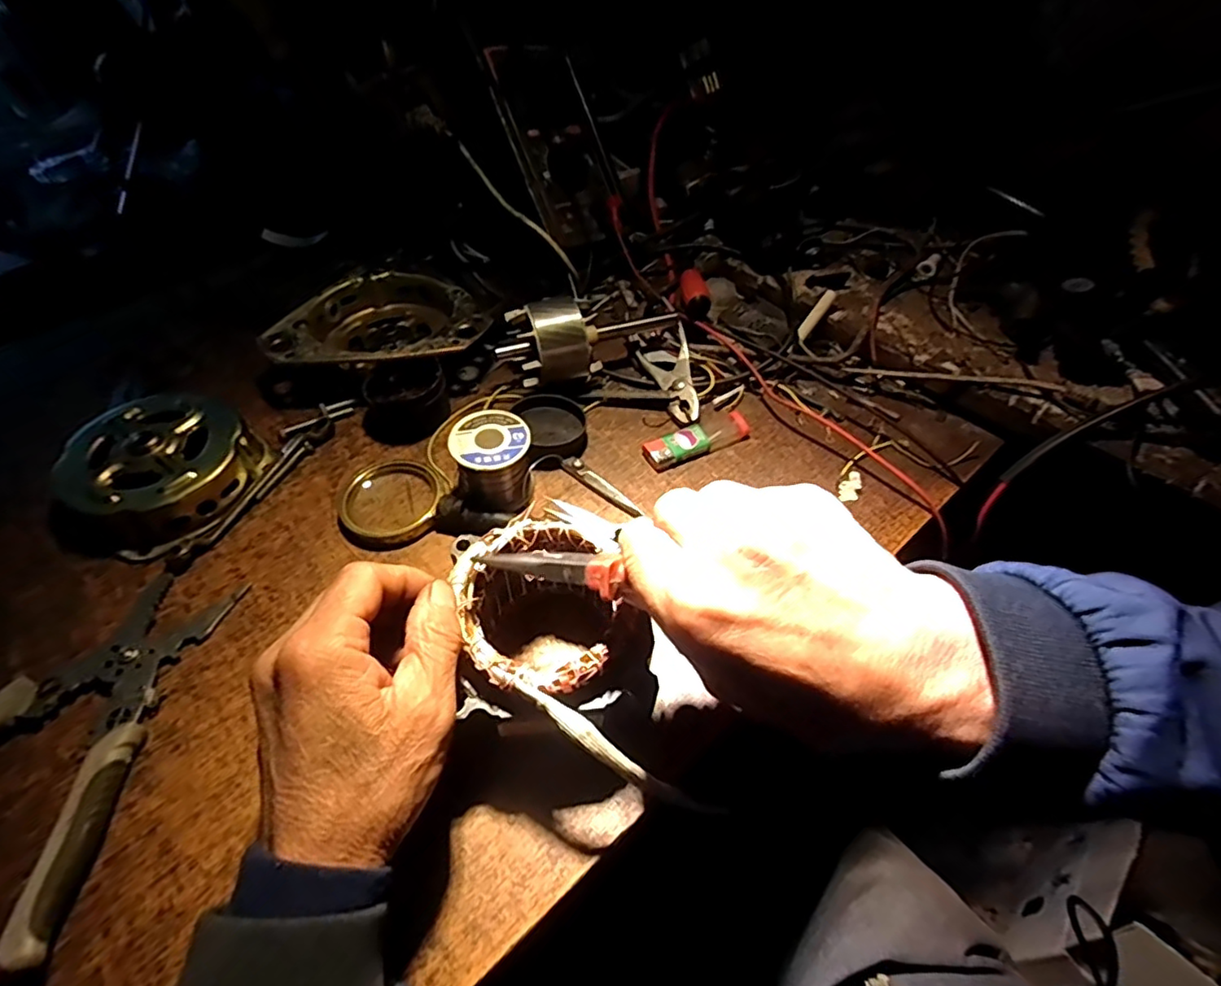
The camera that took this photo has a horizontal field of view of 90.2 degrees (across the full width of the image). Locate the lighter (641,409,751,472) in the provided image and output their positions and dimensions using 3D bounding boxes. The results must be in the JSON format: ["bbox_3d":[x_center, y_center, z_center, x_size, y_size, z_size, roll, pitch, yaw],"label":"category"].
[{"bbox_3d":[0.065,-0.040,0.456,0.085,0.011,0.024,-22,55,-16],"label":"lighter"}]

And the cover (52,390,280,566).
[{"bbox_3d":[-0.299,-0.019,0.411,0.113,0.039,0.112,33,59,24],"label":"cover"}]

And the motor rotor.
[{"bbox_3d":[-0.015,-0.118,0.474,0.143,0.060,0.054,-8,52,-5],"label":"motor rotor"}]

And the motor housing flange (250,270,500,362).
[{"bbox_3d":[-0.182,-0.143,0.504,0.167,0.036,0.137,-2,52,0],"label":"motor housing flange"}]

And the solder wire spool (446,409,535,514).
[{"bbox_3d":[-0.077,-0.021,0.410,0.050,0.047,0.047,-1,52,1],"label":"solder wire spool"}]

